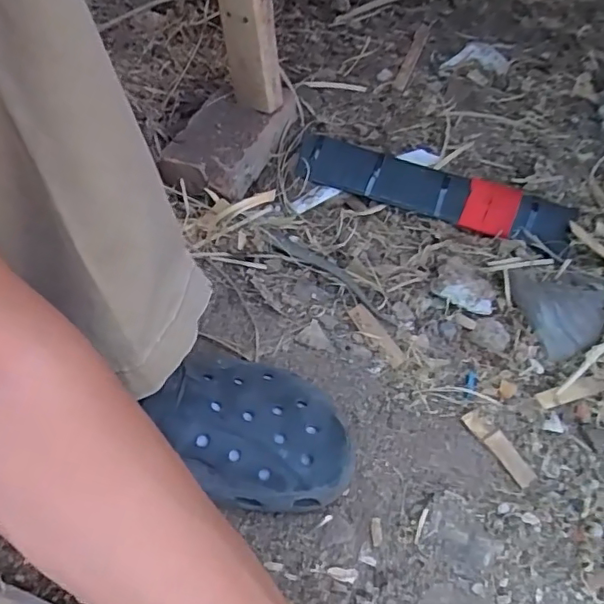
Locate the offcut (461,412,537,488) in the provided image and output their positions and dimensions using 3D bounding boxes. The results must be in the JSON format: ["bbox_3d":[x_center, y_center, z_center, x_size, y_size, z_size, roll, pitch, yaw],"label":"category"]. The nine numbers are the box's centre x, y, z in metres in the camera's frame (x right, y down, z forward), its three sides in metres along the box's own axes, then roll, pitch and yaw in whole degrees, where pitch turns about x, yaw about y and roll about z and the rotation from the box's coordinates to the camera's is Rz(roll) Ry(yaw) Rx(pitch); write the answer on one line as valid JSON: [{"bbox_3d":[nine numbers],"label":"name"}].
[{"bbox_3d":[0.161,0.116,0.458,0.018,0.004,0.069,-29,60,-23],"label":"offcut"}]

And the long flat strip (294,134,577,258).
[{"bbox_3d":[0.132,-0.115,0.598,0.284,0.034,0.060,20,55,11],"label":"long flat strip"}]

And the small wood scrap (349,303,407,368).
[{"bbox_3d":[0.068,0.030,0.511,0.016,0.009,0.069,-27,59,-21],"label":"small wood scrap"}]

